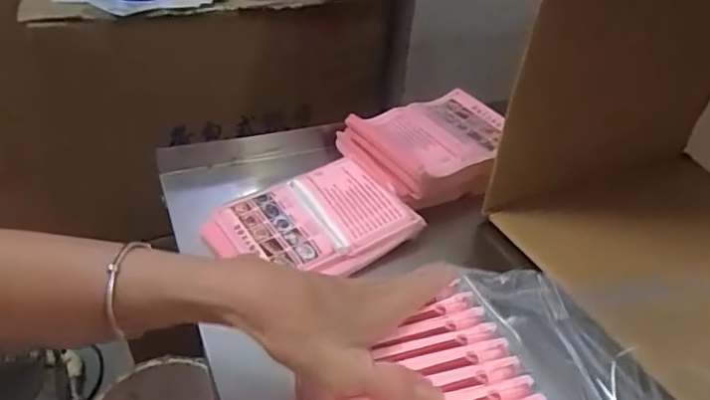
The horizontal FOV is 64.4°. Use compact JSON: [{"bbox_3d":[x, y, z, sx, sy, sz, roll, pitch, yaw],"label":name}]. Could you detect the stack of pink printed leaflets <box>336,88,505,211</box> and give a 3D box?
[{"bbox_3d":[0.085,-0.062,0.615,0.176,0.032,0.133,-18,44,-25],"label":"stack of pink printed leaflets"}]

